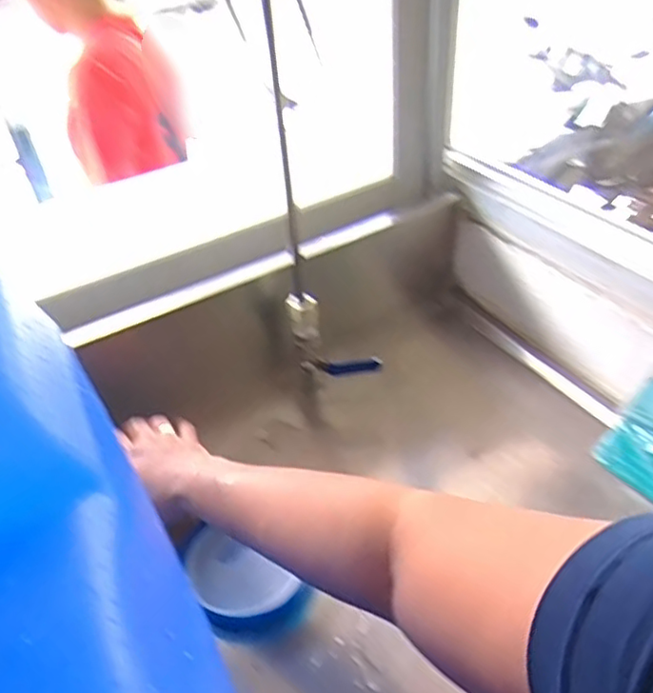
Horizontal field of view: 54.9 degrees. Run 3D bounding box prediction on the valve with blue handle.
[{"bbox_3d":[0.004,-0.008,0.691,0.101,0.079,0.033,16,45,24],"label":"valve with blue handle"}]

